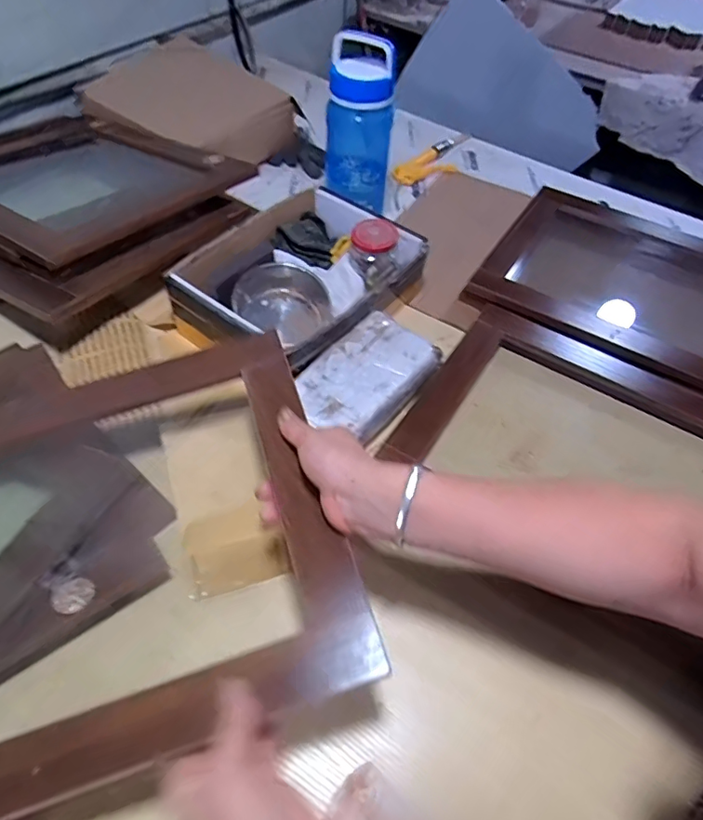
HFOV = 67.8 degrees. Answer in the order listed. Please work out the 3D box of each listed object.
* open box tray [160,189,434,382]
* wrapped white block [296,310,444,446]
[{"bbox_3d":[-0.060,-0.184,0.724,0.231,0.086,0.319,30,55,18],"label":"open box tray"},{"bbox_3d":[0.015,-0.034,0.641,0.109,0.049,0.198,32,57,19],"label":"wrapped white block"}]

